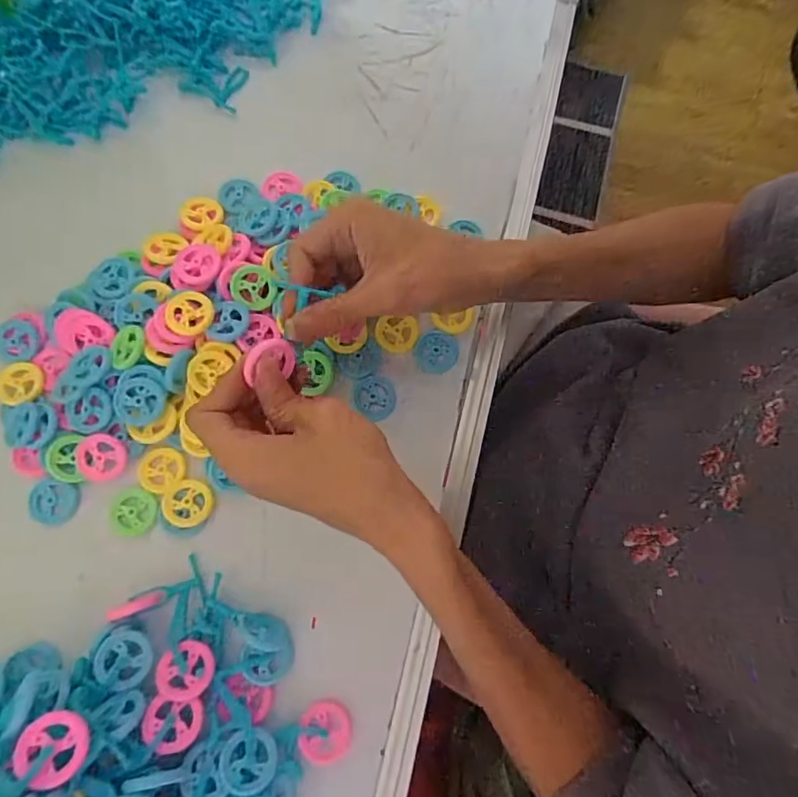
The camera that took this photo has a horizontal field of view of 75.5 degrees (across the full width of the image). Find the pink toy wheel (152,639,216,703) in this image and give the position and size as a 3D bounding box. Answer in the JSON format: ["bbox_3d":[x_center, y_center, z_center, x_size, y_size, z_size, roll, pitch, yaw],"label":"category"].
[{"bbox_3d":[-0.117,0.150,0.285,0.029,0.005,0.029,6,55,-9],"label":"pink toy wheel"}]

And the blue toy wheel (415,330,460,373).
[{"bbox_3d":[0.026,-0.032,0.358,0.029,0.008,0.029,0,75,-1],"label":"blue toy wheel"}]

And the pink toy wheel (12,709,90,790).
[{"bbox_3d":[-0.159,0.161,0.237,0.029,0.004,0.030,14,53,-19],"label":"pink toy wheel"}]

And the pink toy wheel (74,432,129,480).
[{"bbox_3d":[-0.189,0.038,0.328,0.031,0.010,0.029,0,75,-1],"label":"pink toy wheel"}]

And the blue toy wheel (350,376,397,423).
[{"bbox_3d":[-0.018,-0.001,0.354,0.029,0.008,0.029,0,75,-1],"label":"blue toy wheel"}]

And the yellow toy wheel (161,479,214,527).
[{"bbox_3d":[-0.133,0.065,0.324,0.030,0.004,0.030,8,61,-14],"label":"yellow toy wheel"}]

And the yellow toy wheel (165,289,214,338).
[{"bbox_3d":[-0.135,-0.055,0.332,0.029,0.009,0.031,0,77,-1],"label":"yellow toy wheel"}]

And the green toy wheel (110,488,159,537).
[{"bbox_3d":[-0.168,0.071,0.325,0.031,0.004,0.028,13,75,2],"label":"green toy wheel"}]

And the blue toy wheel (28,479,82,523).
[{"bbox_3d":[-0.220,0.066,0.327,0.030,0.004,0.026,9,75,1],"label":"blue toy wheel"}]

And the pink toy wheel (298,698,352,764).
[{"bbox_3d":[-0.041,0.189,0.293,0.029,0.004,0.030,8,56,-13],"label":"pink toy wheel"}]

